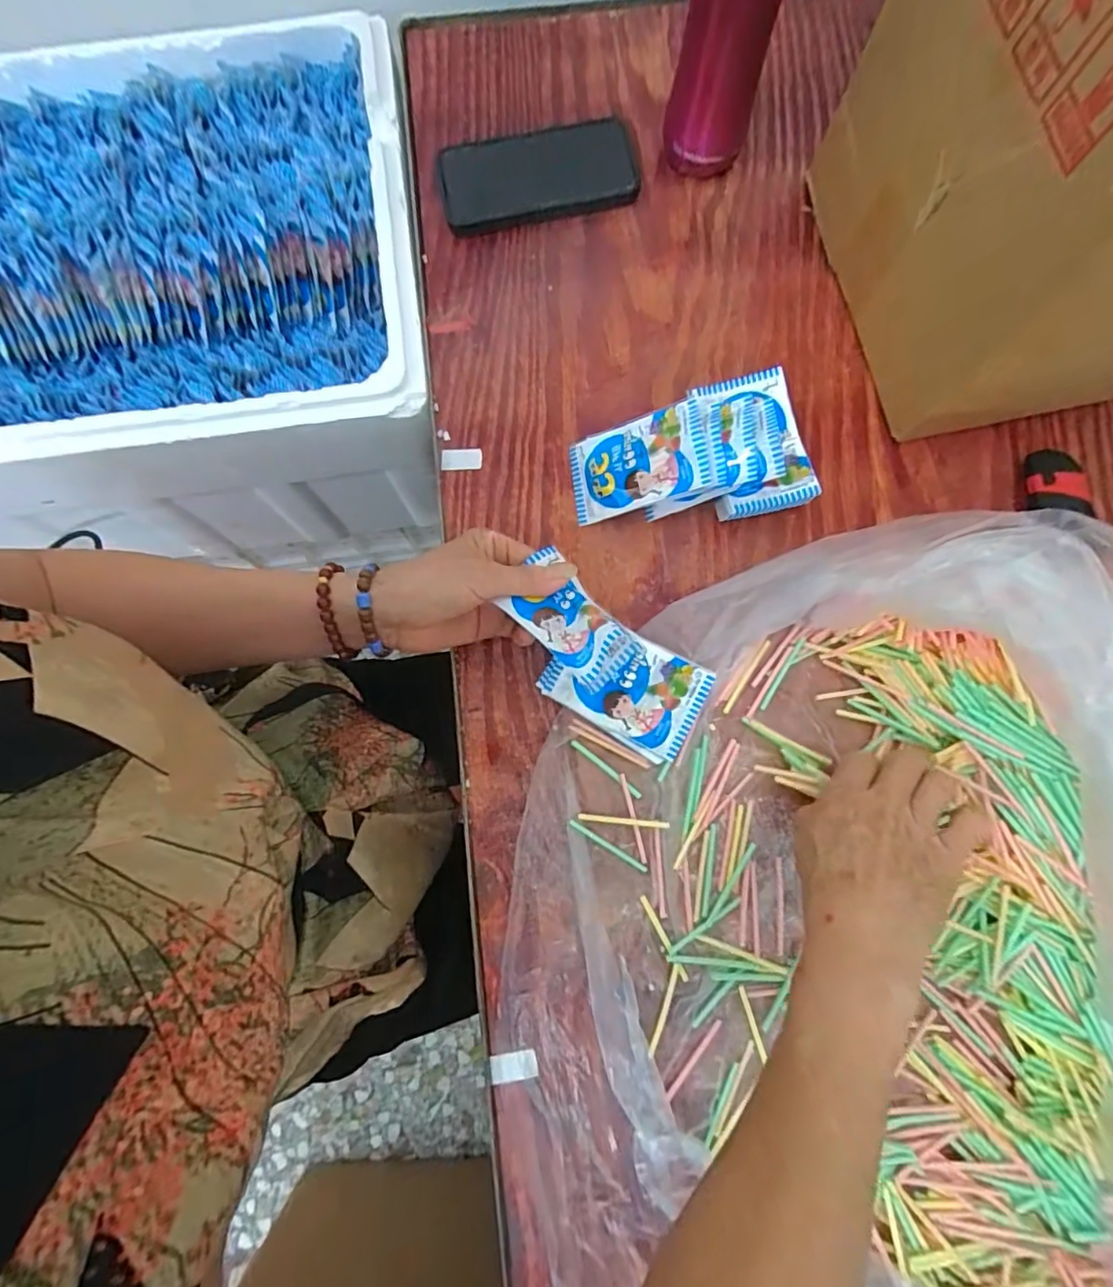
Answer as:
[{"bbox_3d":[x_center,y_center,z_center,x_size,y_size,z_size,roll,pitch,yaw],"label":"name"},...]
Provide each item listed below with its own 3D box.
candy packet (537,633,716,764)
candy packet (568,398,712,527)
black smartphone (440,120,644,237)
[{"bbox_3d":[0.049,0.032,0.413,0.107,0.020,0.073,28,81,6],"label":"candy packet"},{"bbox_3d":[0.059,-0.135,0.429,0.103,0.010,0.065,-12,84,28],"label":"candy packet"},{"bbox_3d":[-0.018,-0.400,0.490,0.161,0.016,0.085,-15,80,-2],"label":"black smartphone"}]

